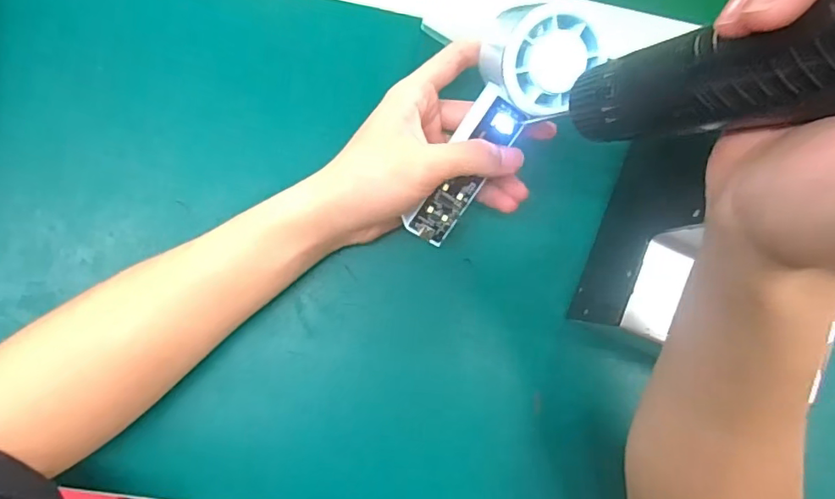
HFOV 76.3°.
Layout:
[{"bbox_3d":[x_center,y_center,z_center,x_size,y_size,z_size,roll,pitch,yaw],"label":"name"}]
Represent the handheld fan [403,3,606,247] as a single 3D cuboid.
[{"bbox_3d":[0.044,-0.069,0.308,0.055,0.036,0.145,30,116,-2],"label":"handheld fan"}]

